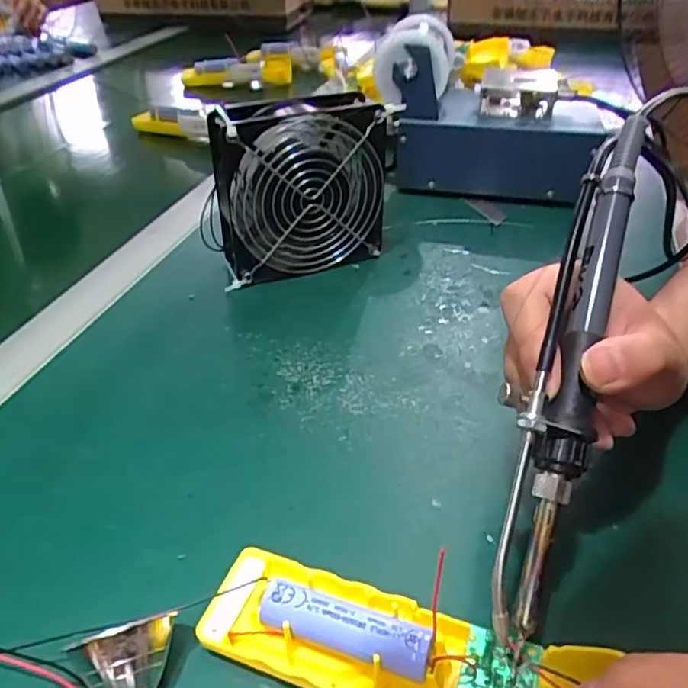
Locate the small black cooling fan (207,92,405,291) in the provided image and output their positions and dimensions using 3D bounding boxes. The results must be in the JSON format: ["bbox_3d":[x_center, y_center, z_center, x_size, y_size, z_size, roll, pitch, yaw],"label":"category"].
[{"bbox_3d":[-0.031,-0.117,0.452,0.123,0.128,0.046,-12,40,-16],"label":"small black cooling fan"}]

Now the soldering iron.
[{"bbox_3d":[0.084,0.005,0.222,0.023,0.019,0.202,14,78,16],"label":"soldering iron"}]

